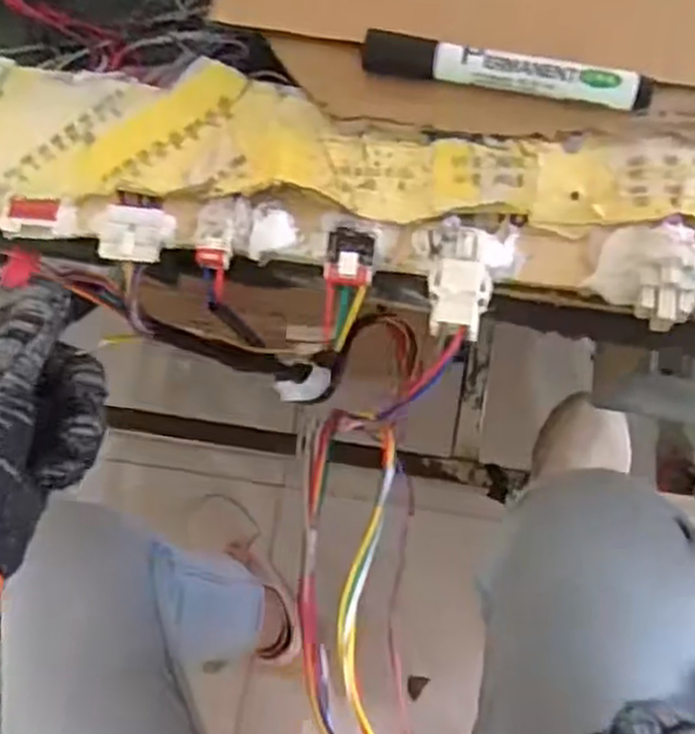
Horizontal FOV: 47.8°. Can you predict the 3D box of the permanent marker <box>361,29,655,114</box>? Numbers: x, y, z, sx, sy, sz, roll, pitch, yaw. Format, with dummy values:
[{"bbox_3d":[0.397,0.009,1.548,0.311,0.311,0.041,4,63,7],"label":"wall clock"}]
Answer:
[{"bbox_3d":[0.071,-0.132,0.357,0.128,0.020,0.017,13,73,7],"label":"permanent marker"}]

